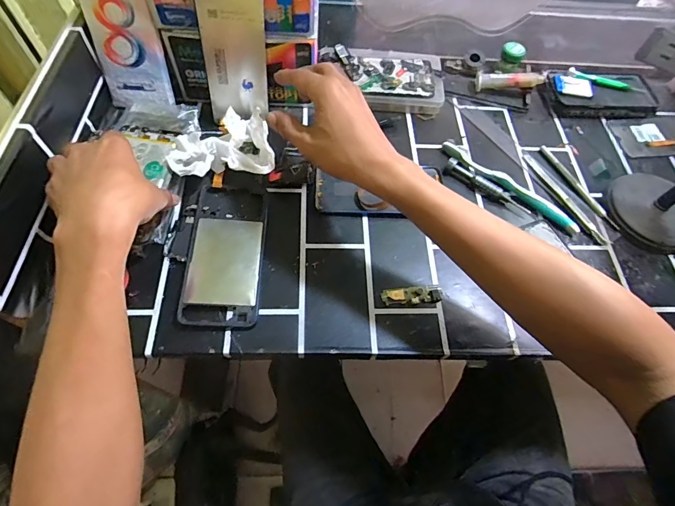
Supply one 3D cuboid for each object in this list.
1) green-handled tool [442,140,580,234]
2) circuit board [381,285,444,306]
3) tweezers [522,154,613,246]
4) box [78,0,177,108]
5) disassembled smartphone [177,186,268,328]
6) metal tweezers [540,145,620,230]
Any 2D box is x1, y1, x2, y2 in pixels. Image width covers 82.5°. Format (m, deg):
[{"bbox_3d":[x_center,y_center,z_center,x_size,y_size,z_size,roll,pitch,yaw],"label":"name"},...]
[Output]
[{"bbox_3d":[0.208,-0.083,0.469,0.184,0.010,0.019,40,66,16],"label":"green-handled tool"},{"bbox_3d":[0.078,0.044,0.400,0.064,0.006,0.019,-5,62,-7],"label":"circuit board"},{"bbox_3d":[0.276,-0.069,0.472,0.021,0.006,0.147,-20,65,-14],"label":"tweezers"},{"bbox_3d":[-0.248,-0.256,0.441,0.078,0.168,0.024,-7,40,-8],"label":"box"},{"bbox_3d":[-0.116,0.001,0.403,0.073,0.016,0.155,2,61,-3],"label":"disassembled smartphone"},{"bbox_3d":[0.300,-0.084,0.479,0.016,0.006,0.135,-20,65,-15],"label":"metal tweezers"}]

